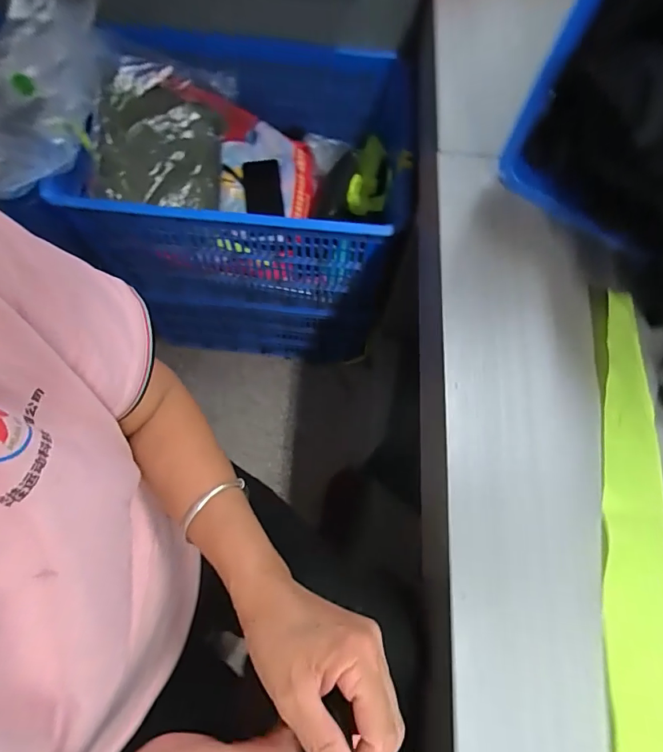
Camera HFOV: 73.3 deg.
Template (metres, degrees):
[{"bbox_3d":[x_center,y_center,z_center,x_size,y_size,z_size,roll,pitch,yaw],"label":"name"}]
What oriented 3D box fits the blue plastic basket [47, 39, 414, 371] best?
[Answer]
[{"bbox_3d":[-0.146,-0.343,1.015,0.560,0.566,0.410,8,71,1],"label":"blue plastic basket"}]

